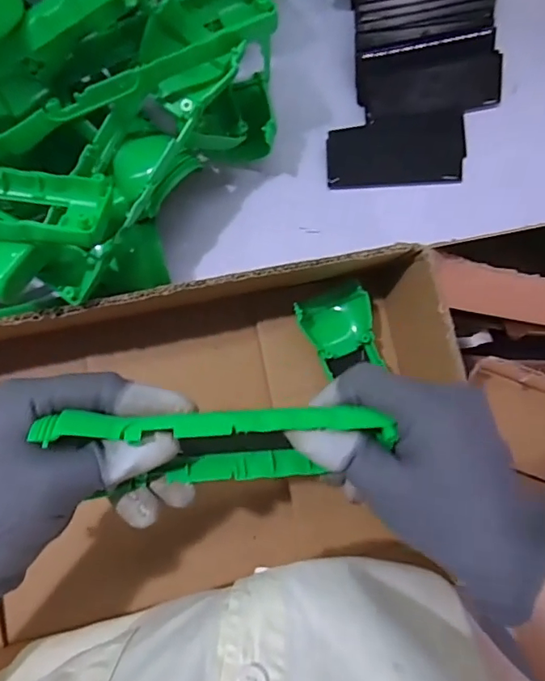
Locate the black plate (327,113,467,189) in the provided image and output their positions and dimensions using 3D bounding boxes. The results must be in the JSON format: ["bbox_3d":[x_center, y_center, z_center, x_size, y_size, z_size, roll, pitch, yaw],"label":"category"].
[{"bbox_3d":[0.082,-0.125,0.337,0.092,0.005,0.044,-4,92,-5],"label":"black plate"}]

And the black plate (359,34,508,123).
[{"bbox_3d":[0.102,-0.168,0.330,0.093,0.008,0.040,-11,111,-1],"label":"black plate"}]

